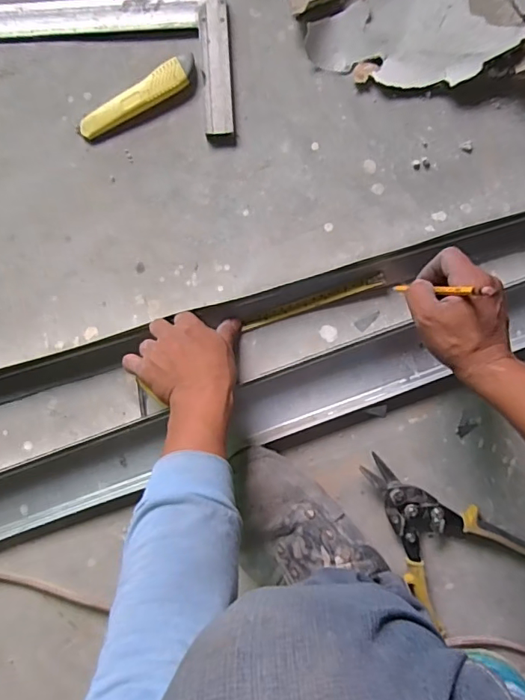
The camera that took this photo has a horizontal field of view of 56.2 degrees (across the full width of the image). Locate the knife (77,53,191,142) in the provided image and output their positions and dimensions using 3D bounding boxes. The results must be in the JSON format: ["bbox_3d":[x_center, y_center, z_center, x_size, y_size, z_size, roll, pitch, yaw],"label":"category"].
[{"bbox_3d":[-0.145,-0.294,0.574,0.151,0.019,0.033,-30,91,0],"label":"knife"}]

